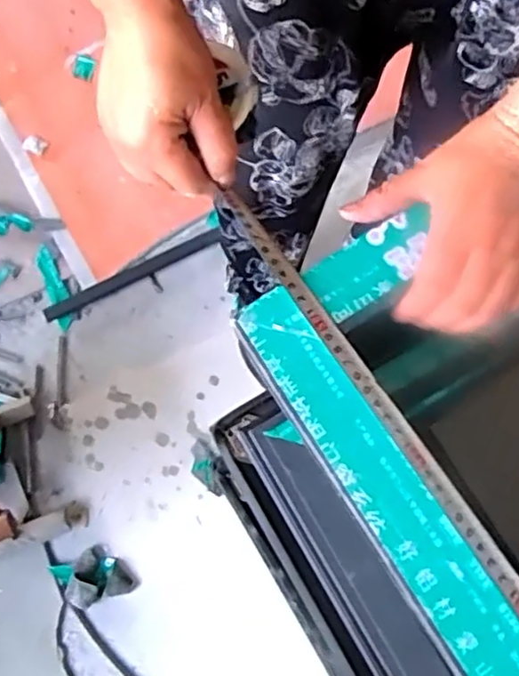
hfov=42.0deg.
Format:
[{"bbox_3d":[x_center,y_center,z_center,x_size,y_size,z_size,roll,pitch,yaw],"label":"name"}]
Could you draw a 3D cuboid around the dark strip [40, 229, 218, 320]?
[{"bbox_3d":[-0.240,-0.118,1.286,0.353,0.020,0.031,-26,76,-6],"label":"dark strip"}]

